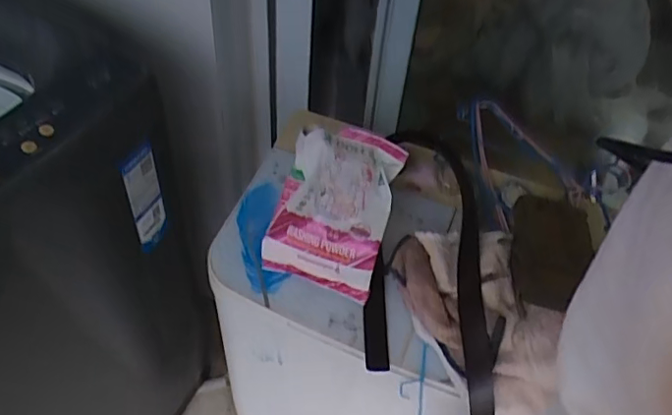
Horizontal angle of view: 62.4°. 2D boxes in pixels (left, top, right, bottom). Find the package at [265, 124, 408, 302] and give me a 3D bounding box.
[{"bbox_3d":[-0.002,-0.003,0.783,0.161,0.136,0.181,16,47,9],"label":"package"}]

